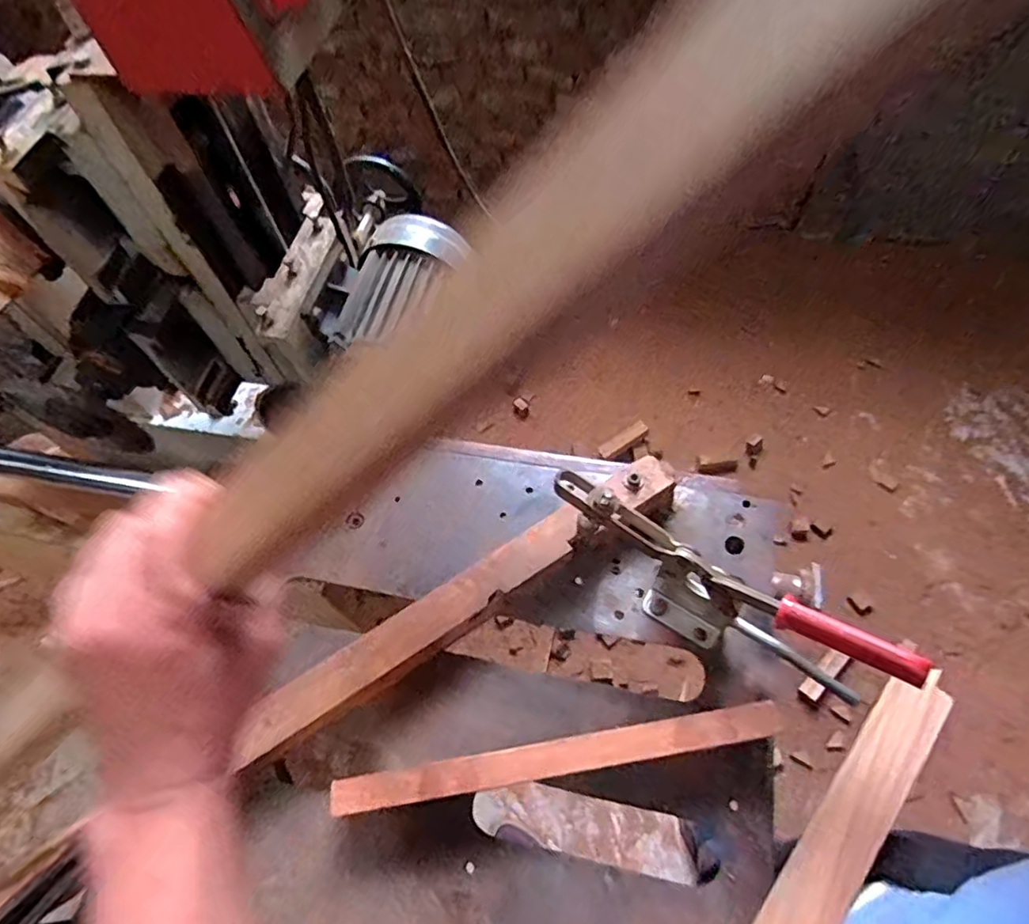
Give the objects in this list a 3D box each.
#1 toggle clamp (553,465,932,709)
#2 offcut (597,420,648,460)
[{"bbox_3d":[0.150,0.101,0.480,0.277,0.140,0.046,32,70,17],"label":"toggle clamp"},{"bbox_3d":[0.290,-0.060,1.597,0.150,0.023,0.043,-31,66,-12],"label":"offcut"}]

